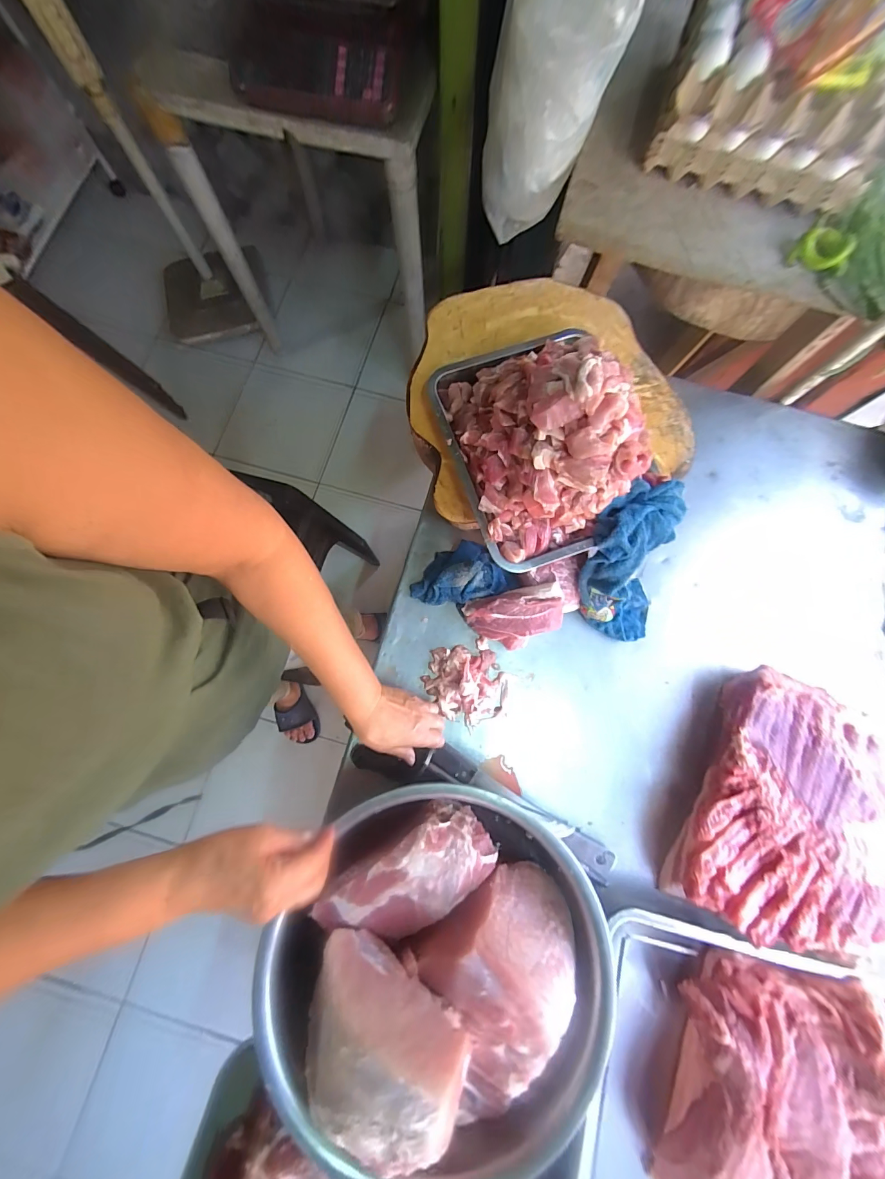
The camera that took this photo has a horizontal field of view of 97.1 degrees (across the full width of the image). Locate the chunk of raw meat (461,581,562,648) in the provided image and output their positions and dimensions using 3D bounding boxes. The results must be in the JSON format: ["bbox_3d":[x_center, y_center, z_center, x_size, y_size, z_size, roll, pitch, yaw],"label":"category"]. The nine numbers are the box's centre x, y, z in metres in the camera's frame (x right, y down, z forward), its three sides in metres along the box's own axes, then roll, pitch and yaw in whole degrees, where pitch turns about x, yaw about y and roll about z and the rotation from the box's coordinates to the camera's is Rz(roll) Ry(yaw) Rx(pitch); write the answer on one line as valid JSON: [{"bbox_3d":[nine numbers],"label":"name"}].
[{"bbox_3d":[0.108,0.045,0.588,0.145,0.064,0.083,-11,80,-2],"label":"chunk of raw meat"}]

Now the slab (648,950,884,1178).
[{"bbox_3d":[0.402,0.621,0.450,0.250,0.071,0.321,18,80,3],"label":"slab"}]

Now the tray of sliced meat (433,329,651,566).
[{"bbox_3d":[0.137,-0.204,0.478,0.239,0.152,0.300,-20,80,-3],"label":"tray of sliced meat"}]

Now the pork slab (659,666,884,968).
[{"bbox_3d":[0.473,0.295,0.536,0.241,0.066,0.327,20,80,4],"label":"pork slab"}]

